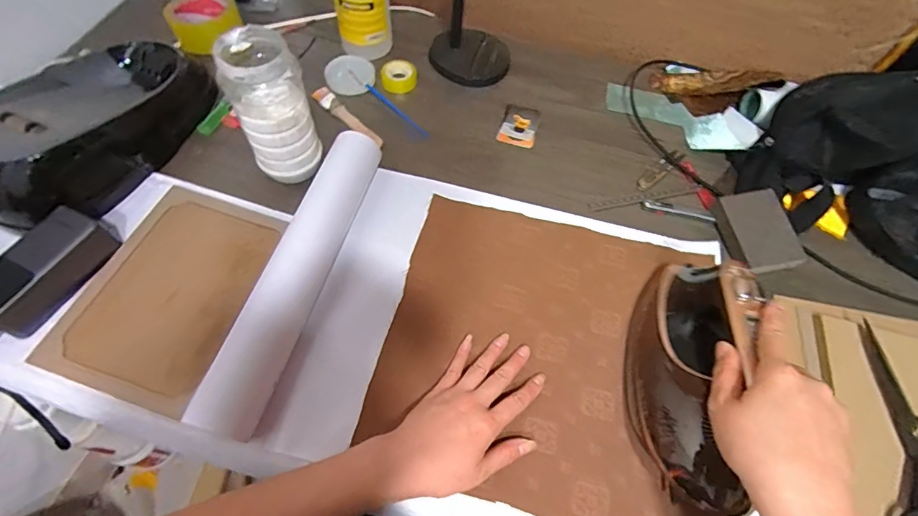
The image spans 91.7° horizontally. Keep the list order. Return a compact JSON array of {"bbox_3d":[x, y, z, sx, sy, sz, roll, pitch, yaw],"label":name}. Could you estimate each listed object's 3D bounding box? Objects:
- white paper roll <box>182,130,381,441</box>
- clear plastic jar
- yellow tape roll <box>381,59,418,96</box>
[{"bbox_3d":[-0.170,0.007,0.482,0.055,0.045,0.350,14,61,4],"label":"white paper roll"},{"bbox_3d":[-0.207,-0.165,0.499,0.076,0.158,0.068,-21,64,-15],"label":"clear plastic jar"},{"bbox_3d":[-0.088,-0.270,0.659,0.052,0.022,0.052,2,61,-3],"label":"yellow tape roll"}]

